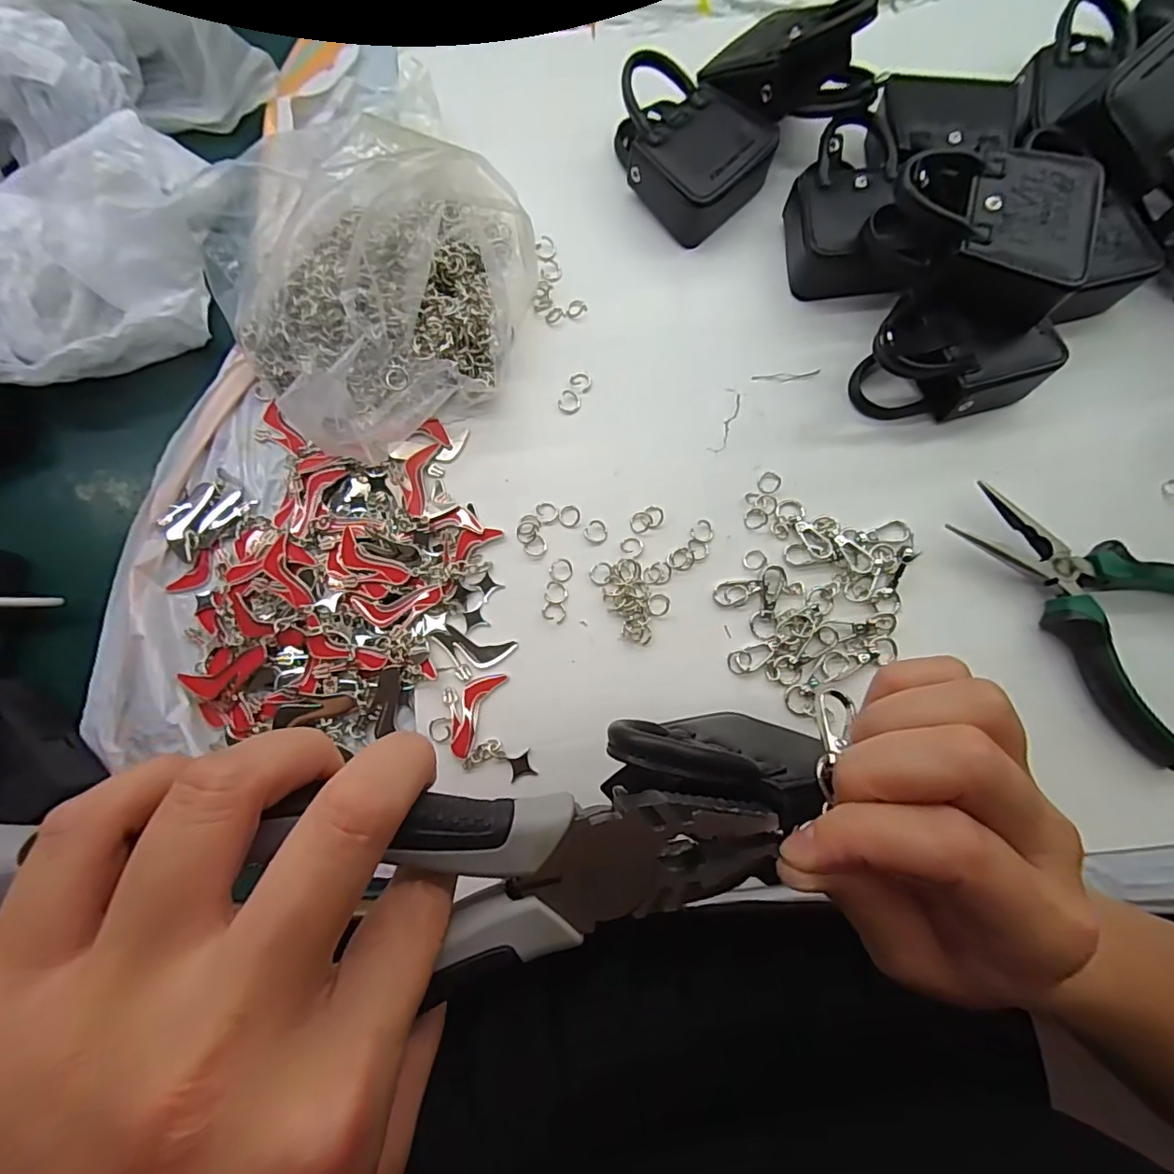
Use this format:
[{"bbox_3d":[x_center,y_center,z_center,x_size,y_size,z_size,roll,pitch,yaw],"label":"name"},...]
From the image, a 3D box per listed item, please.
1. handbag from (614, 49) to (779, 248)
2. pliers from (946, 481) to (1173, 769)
[{"bbox_3d":[0.058,-0.271,0.342,0.097,0.041,0.075,43,82,9],"label":"handbag"},{"bbox_3d":[0.258,0.011,0.283,0.148,0.022,0.094,36,81,8],"label":"pliers"}]

